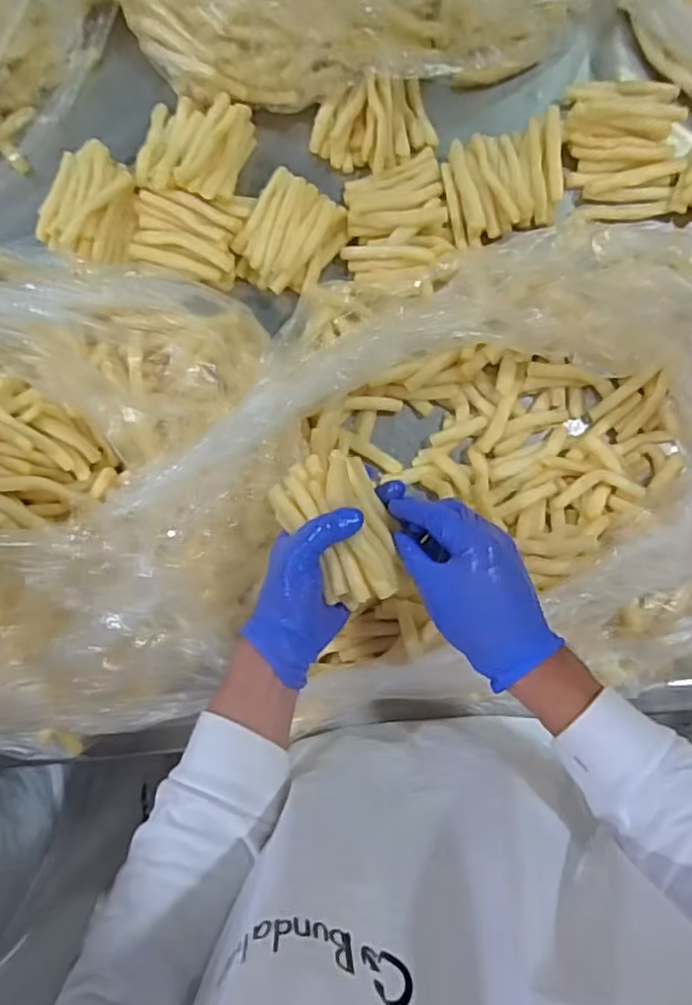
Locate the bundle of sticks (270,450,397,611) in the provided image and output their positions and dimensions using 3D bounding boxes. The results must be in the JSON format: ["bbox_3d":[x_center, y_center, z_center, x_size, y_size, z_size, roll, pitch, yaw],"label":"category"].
[{"bbox_3d":[-0.006,0.020,0.469,0.074,0.035,0.115,-24,85,1],"label":"bundle of sticks"}]

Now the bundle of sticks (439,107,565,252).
[{"bbox_3d":[0.159,-0.319,0.628,0.118,0.024,0.108,-10,86,2],"label":"bundle of sticks"}]

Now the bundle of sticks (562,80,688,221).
[{"bbox_3d":[0.275,-0.354,0.626,0.114,0.030,0.139,1,86,3],"label":"bundle of sticks"}]

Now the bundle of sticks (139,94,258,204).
[{"bbox_3d":[-0.156,-0.358,0.637,0.107,0.035,0.106,14,87,4],"label":"bundle of sticks"}]

